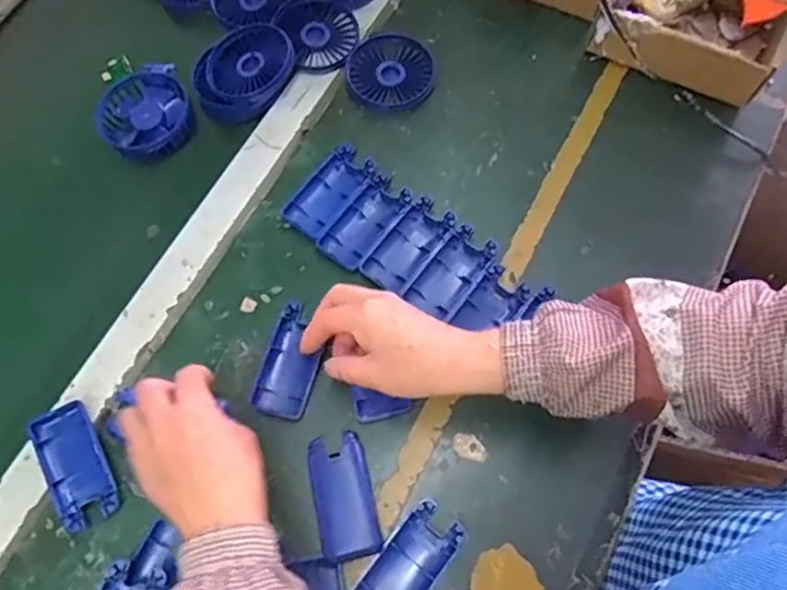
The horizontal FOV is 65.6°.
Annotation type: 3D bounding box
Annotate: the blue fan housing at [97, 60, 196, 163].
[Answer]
[{"bbox_3d":[-0.241,-0.177,0.598,0.089,0.021,0.089,-37,72,-11],"label":"blue fan housing"}]

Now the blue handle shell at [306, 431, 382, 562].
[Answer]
[{"bbox_3d":[-0.038,0.153,0.467,0.043,0.018,0.089,-14,69,-3],"label":"blue handle shell"}]

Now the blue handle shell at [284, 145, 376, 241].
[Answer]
[{"bbox_3d":[-0.058,-0.094,0.565,0.047,0.014,0.093,35,74,14],"label":"blue handle shell"}]

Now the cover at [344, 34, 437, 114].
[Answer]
[{"bbox_3d":[-0.003,-0.223,0.609,0.085,0.013,0.082,-1,69,2],"label":"cover"}]

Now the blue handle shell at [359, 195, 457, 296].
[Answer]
[{"bbox_3d":[0.015,-0.044,0.540,0.045,0.011,0.088,36,75,14],"label":"blue handle shell"}]

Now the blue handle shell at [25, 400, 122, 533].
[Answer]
[{"bbox_3d":[-0.250,0.133,0.483,0.046,0.017,0.095,-29,71,-8],"label":"blue handle shell"}]

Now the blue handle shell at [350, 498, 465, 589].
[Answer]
[{"bbox_3d":[0.010,0.201,0.449,0.045,0.013,0.092,37,75,15],"label":"blue handle shell"}]

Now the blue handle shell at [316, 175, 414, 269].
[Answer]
[{"bbox_3d":[-0.026,-0.066,0.552,0.044,0.010,0.091,36,75,14],"label":"blue handle shell"}]

